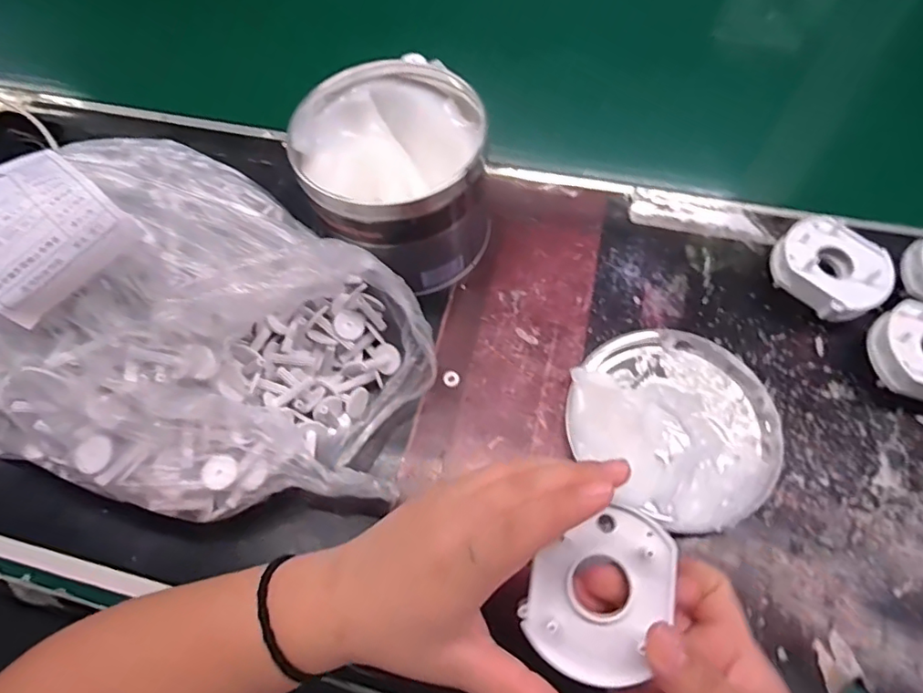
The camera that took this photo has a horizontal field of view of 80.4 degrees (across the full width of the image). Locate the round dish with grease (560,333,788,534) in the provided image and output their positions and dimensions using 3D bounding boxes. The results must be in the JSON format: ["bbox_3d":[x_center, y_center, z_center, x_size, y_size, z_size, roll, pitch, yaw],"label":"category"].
[{"bbox_3d":[0.136,0.045,0.343,0.120,0.027,0.126,-1,64,2],"label":"round dish with grease"}]

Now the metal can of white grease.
[{"bbox_3d":[-0.046,-0.116,0.389,0.125,0.102,0.122,-1,64,2],"label":"metal can of white grease"}]

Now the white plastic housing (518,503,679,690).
[{"bbox_3d":[0.059,0.104,0.234,0.051,0.015,0.069,22,80,20],"label":"white plastic housing"}]

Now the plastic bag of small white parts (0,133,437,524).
[{"bbox_3d":[-0.156,-0.016,0.319,0.259,0.148,0.207,18,66,11],"label":"plastic bag of small white parts"}]

